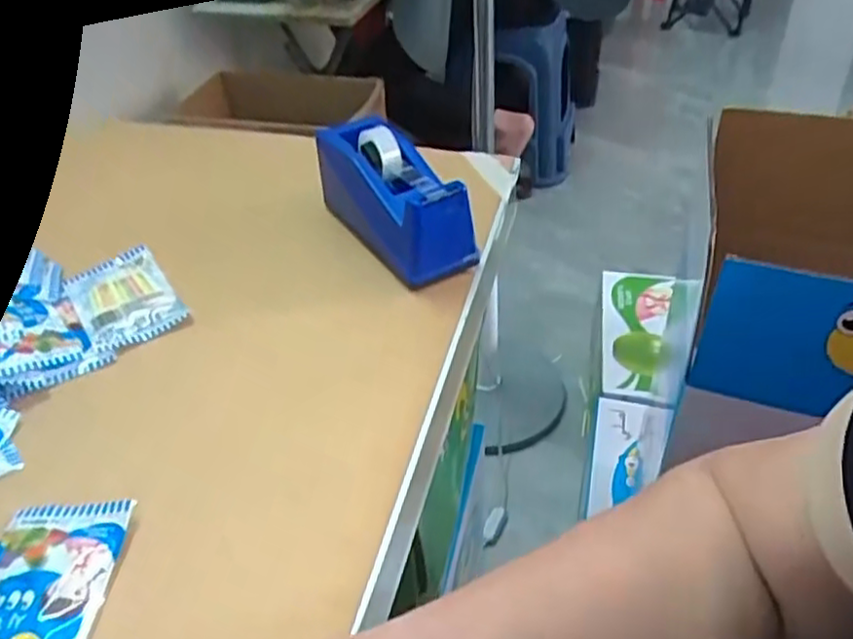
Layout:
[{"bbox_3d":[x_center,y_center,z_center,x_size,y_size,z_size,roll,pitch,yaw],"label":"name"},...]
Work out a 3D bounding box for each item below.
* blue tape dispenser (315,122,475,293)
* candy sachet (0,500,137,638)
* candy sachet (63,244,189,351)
[{"bbox_3d":[-0.027,-0.093,0.518,0.053,0.081,0.151,-25,45,-24],"label":"blue tape dispenser"},{"bbox_3d":[-0.184,0.128,0.318,0.064,0.004,0.101,-1,40,3],"label":"candy sachet"},{"bbox_3d":[-0.217,-0.016,0.492,0.064,0.009,0.100,-26,45,-25],"label":"candy sachet"}]

